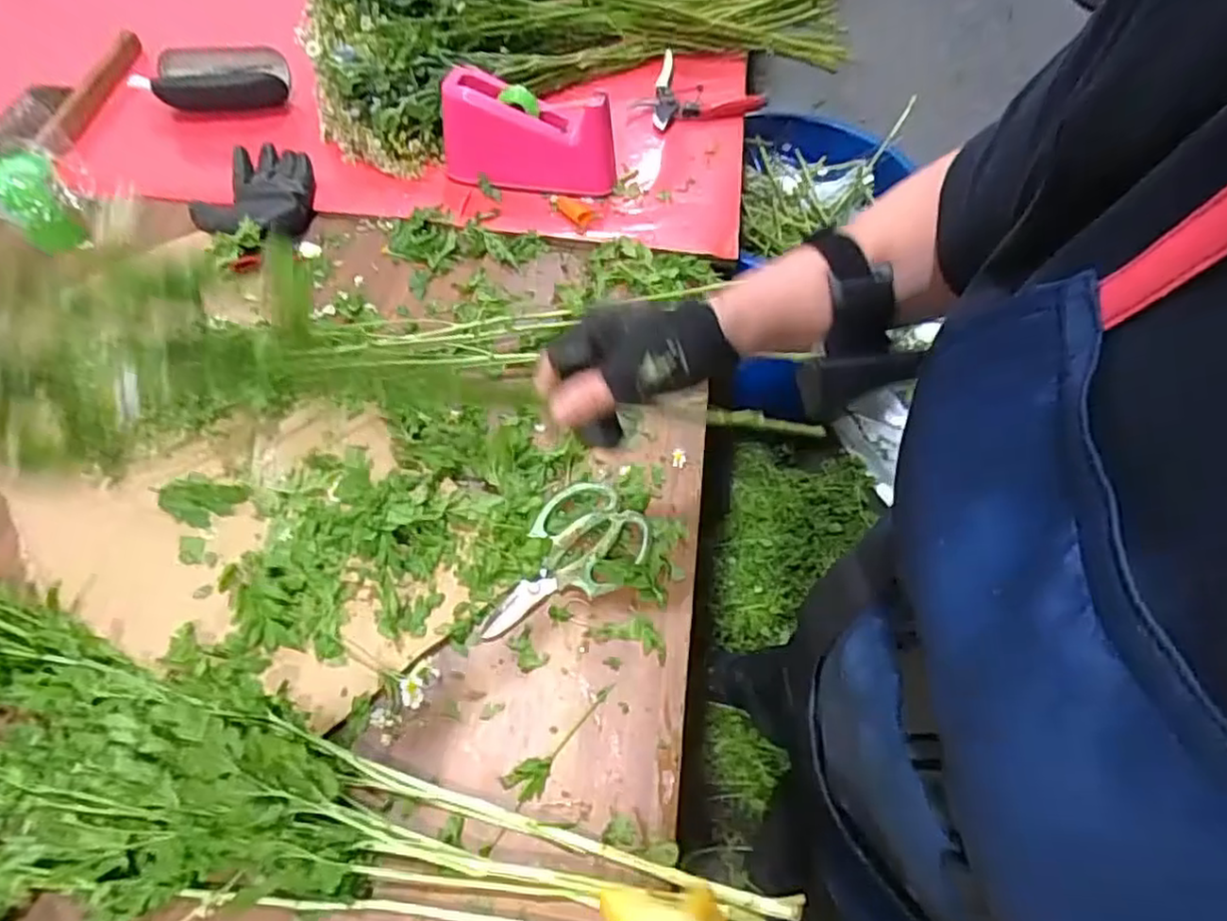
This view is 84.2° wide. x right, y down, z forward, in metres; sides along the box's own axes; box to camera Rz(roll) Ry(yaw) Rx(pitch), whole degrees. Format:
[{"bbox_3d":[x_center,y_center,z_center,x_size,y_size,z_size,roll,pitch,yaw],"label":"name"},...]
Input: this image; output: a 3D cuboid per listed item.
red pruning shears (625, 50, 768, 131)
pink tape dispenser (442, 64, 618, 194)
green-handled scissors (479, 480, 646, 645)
[{"bbox_3d":[0.104,-0.547,0.994,0.178,0.027,0.174,-15,60,-14],"label":"red pruning shears"},{"bbox_3d":[-0.103,-0.390,0.814,0.204,0.099,0.073,5,56,0],"label":"pink tape dispenser"},{"bbox_3d":[-0.041,0.087,0.557,0.088,0.017,0.156,33,60,16],"label":"green-handled scissors"}]

